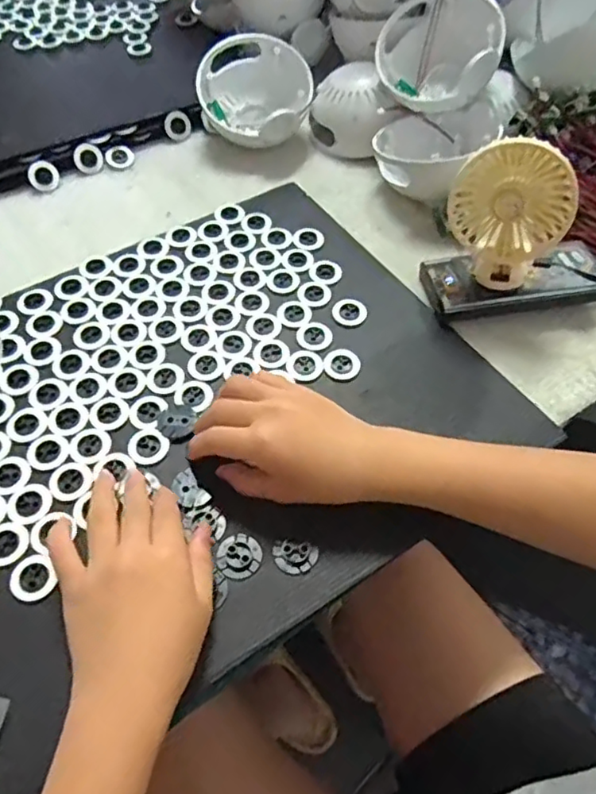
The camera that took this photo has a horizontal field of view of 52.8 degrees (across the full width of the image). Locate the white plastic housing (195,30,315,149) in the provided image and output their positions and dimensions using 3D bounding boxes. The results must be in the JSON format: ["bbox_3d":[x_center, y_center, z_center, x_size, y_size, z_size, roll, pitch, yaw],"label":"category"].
[{"bbox_3d":[-0.045,-0.314,0.629,0.118,0.078,0.107,-3,56,-5],"label":"white plastic housing"}]

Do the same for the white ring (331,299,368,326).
[{"bbox_3d":[0.044,-0.072,0.504,0.029,0.004,0.029,0,55,0],"label":"white ring"}]

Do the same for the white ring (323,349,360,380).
[{"bbox_3d":[0.035,-0.026,0.474,0.028,0.005,0.028,0,55,0],"label":"white ring"}]

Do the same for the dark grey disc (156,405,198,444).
[{"bbox_3d":[-0.087,0.018,0.434,0.028,0.004,0.028,2,55,-3],"label":"dark grey disc"}]

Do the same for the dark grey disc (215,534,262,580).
[{"bbox_3d":[-0.037,0.101,0.382,0.026,0.006,0.028,0,55,0],"label":"dark grey disc"}]

